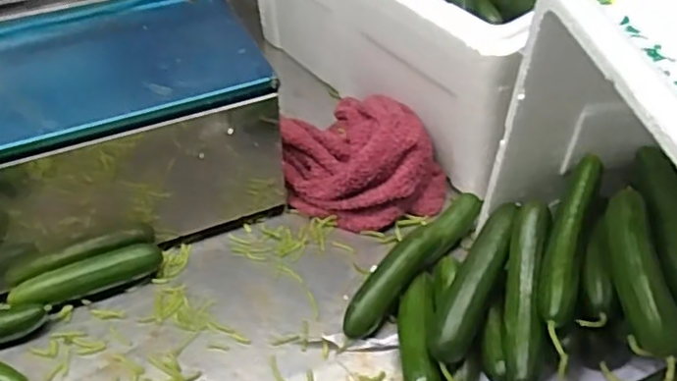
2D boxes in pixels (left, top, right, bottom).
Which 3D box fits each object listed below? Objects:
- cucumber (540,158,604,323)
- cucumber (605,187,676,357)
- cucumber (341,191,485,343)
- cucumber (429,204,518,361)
[{"bbox_3d":[0.181,0.039,0.494,0.028,0.029,0.143,18,61,13],"label":"cucumber"},{"bbox_3d":[0.219,0.055,0.455,0.030,0.027,0.127,2,57,-3],"label":"cucumber"},{"bbox_3d":[0.075,0.063,0.589,0.031,0.058,0.197,32,52,28],"label":"cucumber"},{"bbox_3d":[0.114,0.073,0.523,0.036,0.034,0.147,23,67,18],"label":"cucumber"}]

